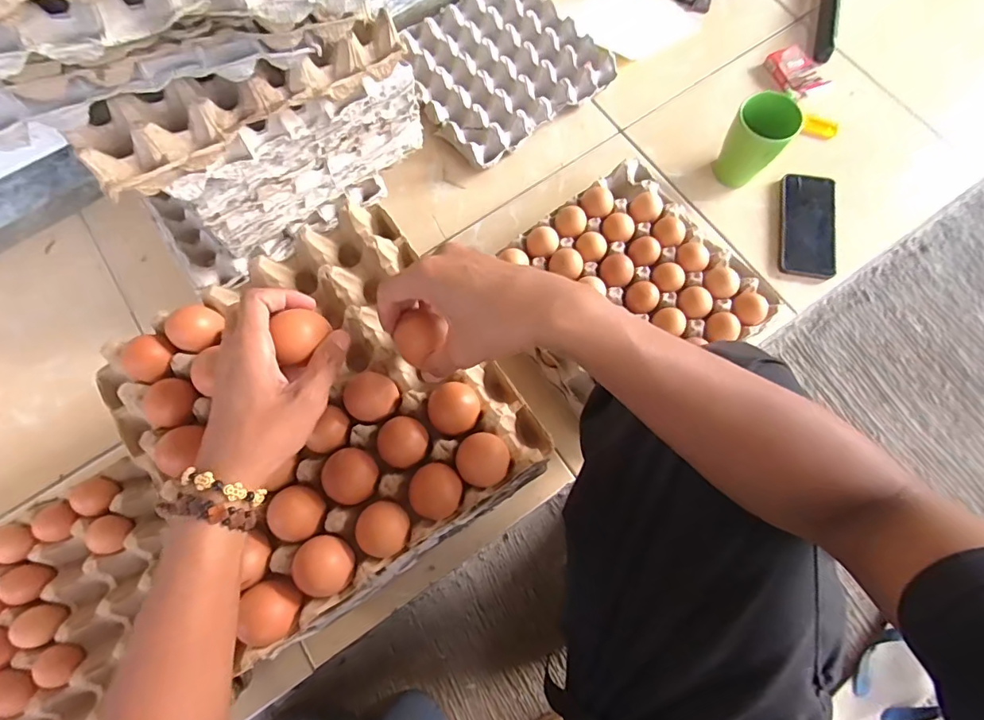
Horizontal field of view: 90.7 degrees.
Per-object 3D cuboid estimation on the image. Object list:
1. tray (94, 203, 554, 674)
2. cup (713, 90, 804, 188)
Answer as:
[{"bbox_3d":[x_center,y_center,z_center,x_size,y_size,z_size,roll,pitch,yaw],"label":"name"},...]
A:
[{"bbox_3d":[-0.150,0.041,0.414,0.296,0.059,0.296,-34,75,-8],"label":"tray"},{"bbox_3d":[0.371,-0.311,0.707,0.078,0.141,0.069,39,78,13],"label":"cup"}]

